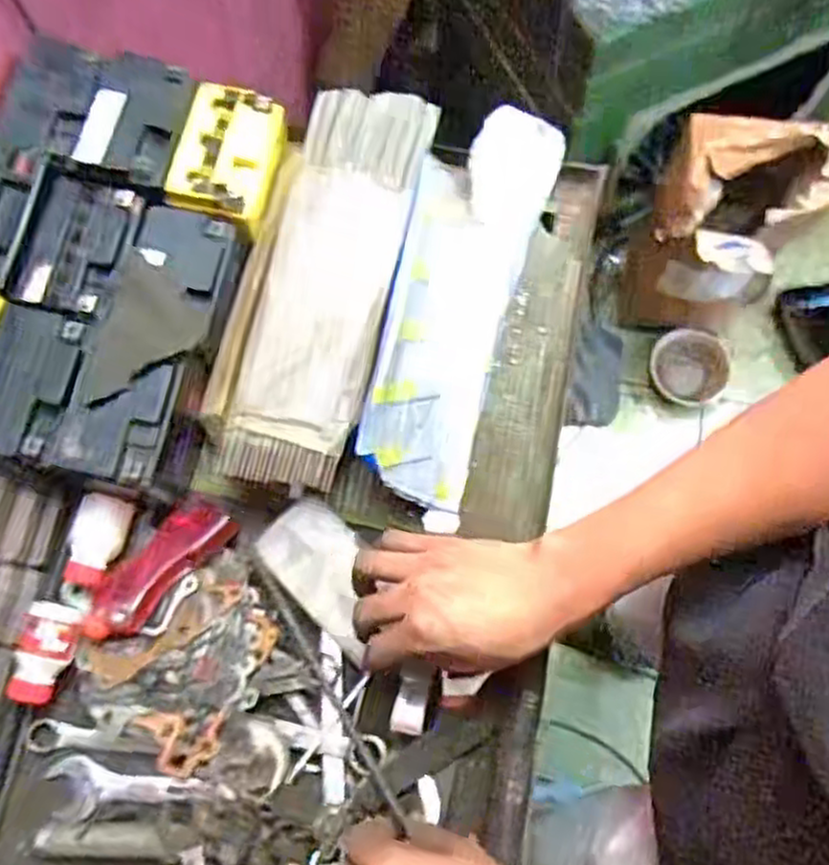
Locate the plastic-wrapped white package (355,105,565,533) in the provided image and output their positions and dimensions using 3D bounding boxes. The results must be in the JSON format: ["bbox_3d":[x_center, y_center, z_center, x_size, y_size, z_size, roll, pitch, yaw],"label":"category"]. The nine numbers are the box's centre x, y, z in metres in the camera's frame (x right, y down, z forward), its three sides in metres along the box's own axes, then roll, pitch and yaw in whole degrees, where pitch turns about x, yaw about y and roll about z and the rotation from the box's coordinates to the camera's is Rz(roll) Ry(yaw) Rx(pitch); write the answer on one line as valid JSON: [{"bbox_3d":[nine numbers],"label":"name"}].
[{"bbox_3d":[0.035,-0.115,0.625,0.103,0.062,0.367,16,74,6],"label":"plastic-wrapped white package"}]

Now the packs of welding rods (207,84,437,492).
[{"bbox_3d":[-0.076,-0.125,0.589,0.119,0.028,0.332,12,74,5],"label":"packs of welding rods"}]

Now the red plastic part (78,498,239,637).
[{"bbox_3d":[-0.194,0.102,0.562,0.042,0.027,0.125,43,79,13],"label":"red plastic part"}]

